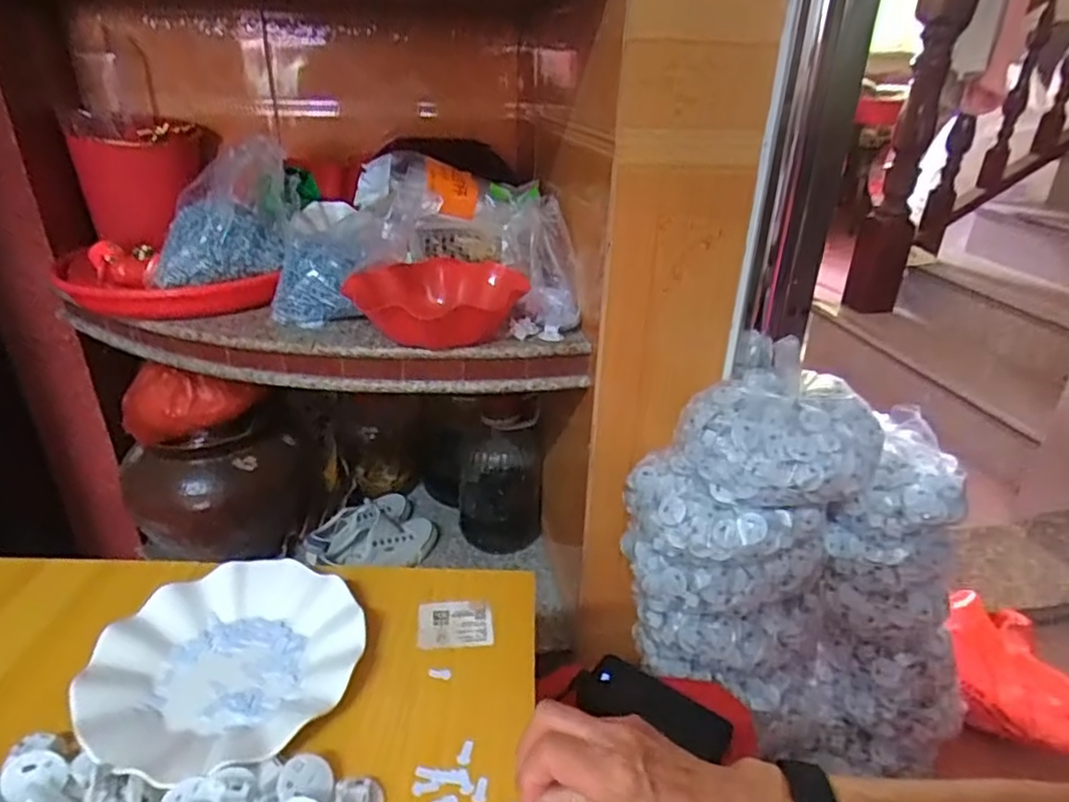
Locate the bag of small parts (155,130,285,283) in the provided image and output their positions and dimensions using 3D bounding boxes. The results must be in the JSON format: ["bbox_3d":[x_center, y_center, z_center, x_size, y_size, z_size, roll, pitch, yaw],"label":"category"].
[{"bbox_3d":[-0.433,-0.265,0.899,0.170,0.172,0.112,-8,29,-19],"label":"bag of small parts"}]

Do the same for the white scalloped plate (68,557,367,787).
[{"bbox_3d":[-0.219,0.185,0.472,0.179,0.024,0.177,-1,27,-7],"label":"white scalloped plate"}]

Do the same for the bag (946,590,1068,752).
[{"bbox_3d":[0.741,0.413,0.998,0.200,0.125,0.141,13,29,20],"label":"bag"}]

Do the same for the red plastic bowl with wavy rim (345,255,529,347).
[{"bbox_3d":[-0.121,-0.133,0.862,0.212,0.087,0.221,2,27,-1],"label":"red plastic bowl with wavy rim"}]

